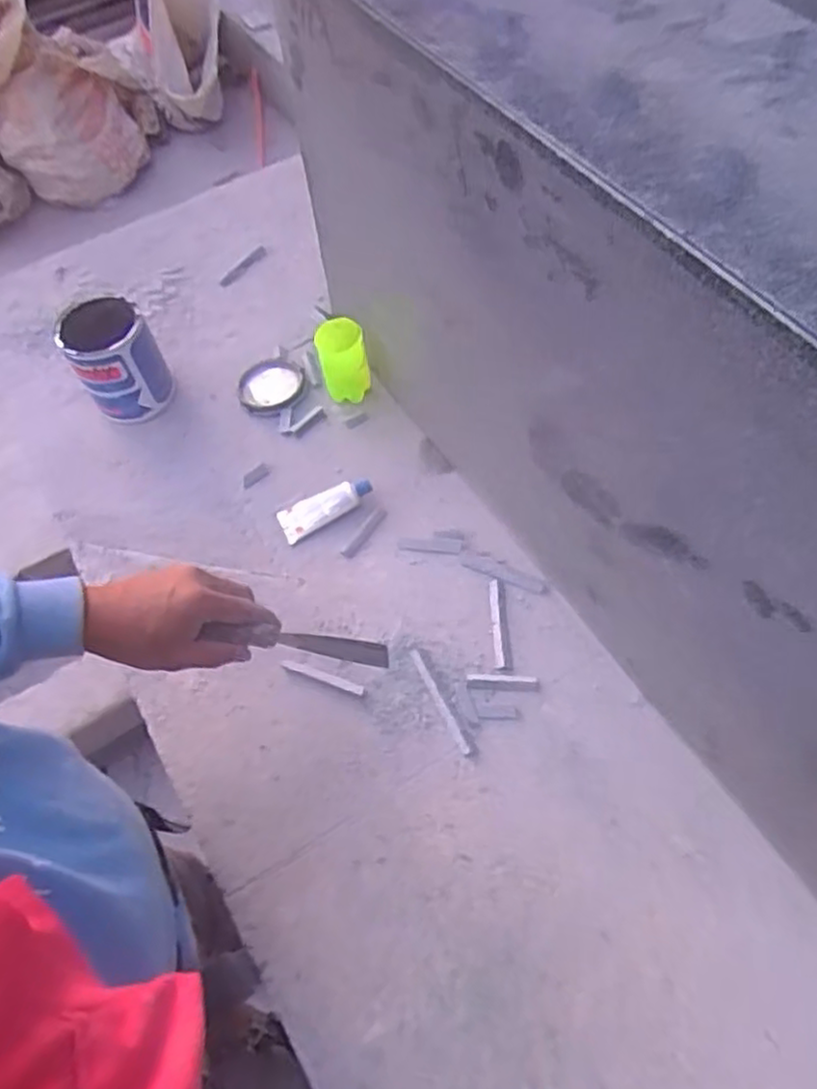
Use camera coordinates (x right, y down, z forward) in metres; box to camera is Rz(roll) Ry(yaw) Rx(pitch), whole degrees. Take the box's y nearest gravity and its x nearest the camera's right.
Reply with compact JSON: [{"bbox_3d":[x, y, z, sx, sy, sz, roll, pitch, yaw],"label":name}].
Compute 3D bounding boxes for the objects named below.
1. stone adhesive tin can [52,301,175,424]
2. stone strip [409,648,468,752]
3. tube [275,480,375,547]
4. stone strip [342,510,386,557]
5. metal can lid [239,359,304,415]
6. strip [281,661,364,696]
[{"bbox_3d":[-0.356,-0.225,0.890,0.099,0.126,0.096,-2,60,3],"label":"stone adhesive tin can"},{"bbox_3d":[0.030,0.151,0.704,0.010,0.004,0.112,-23,61,-12],"label":"stone strip"},{"bbox_3d":[-0.095,-0.047,0.820,0.109,0.019,0.044,-29,62,-13],"label":"tube"},{"bbox_3d":[-0.049,-0.012,0.803,0.014,0.004,0.071,31,65,19],"label":"stone strip"},{"bbox_3d":[-0.174,-0.201,0.922,0.078,0.011,0.081,-2,60,3],"label":"metal can lid"},{"bbox_3d":[-0.087,0.133,0.727,0.089,0.005,0.009,18,61,13],"label":"strip"}]

